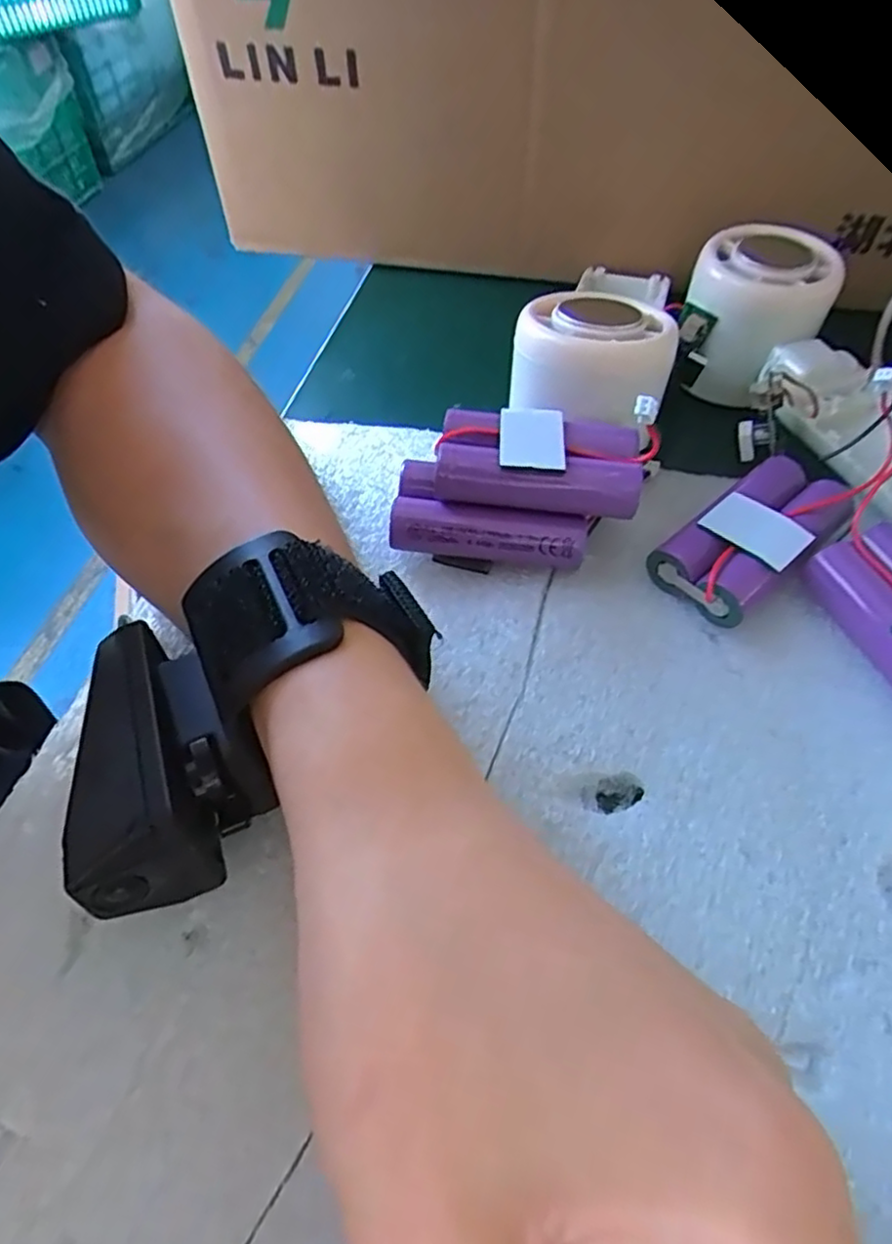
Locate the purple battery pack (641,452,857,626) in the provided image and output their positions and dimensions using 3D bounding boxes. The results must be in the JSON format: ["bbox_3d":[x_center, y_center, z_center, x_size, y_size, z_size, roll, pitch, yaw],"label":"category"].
[{"bbox_3d":[0.105,-0.029,0.226,0.067,0.023,0.035,-35,61,-22],"label":"purple battery pack"}]

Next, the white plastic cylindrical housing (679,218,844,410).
[{"bbox_3d":[0.131,-0.131,0.290,0.054,0.051,0.056,0,56,0],"label":"white plastic cylindrical housing"}]

